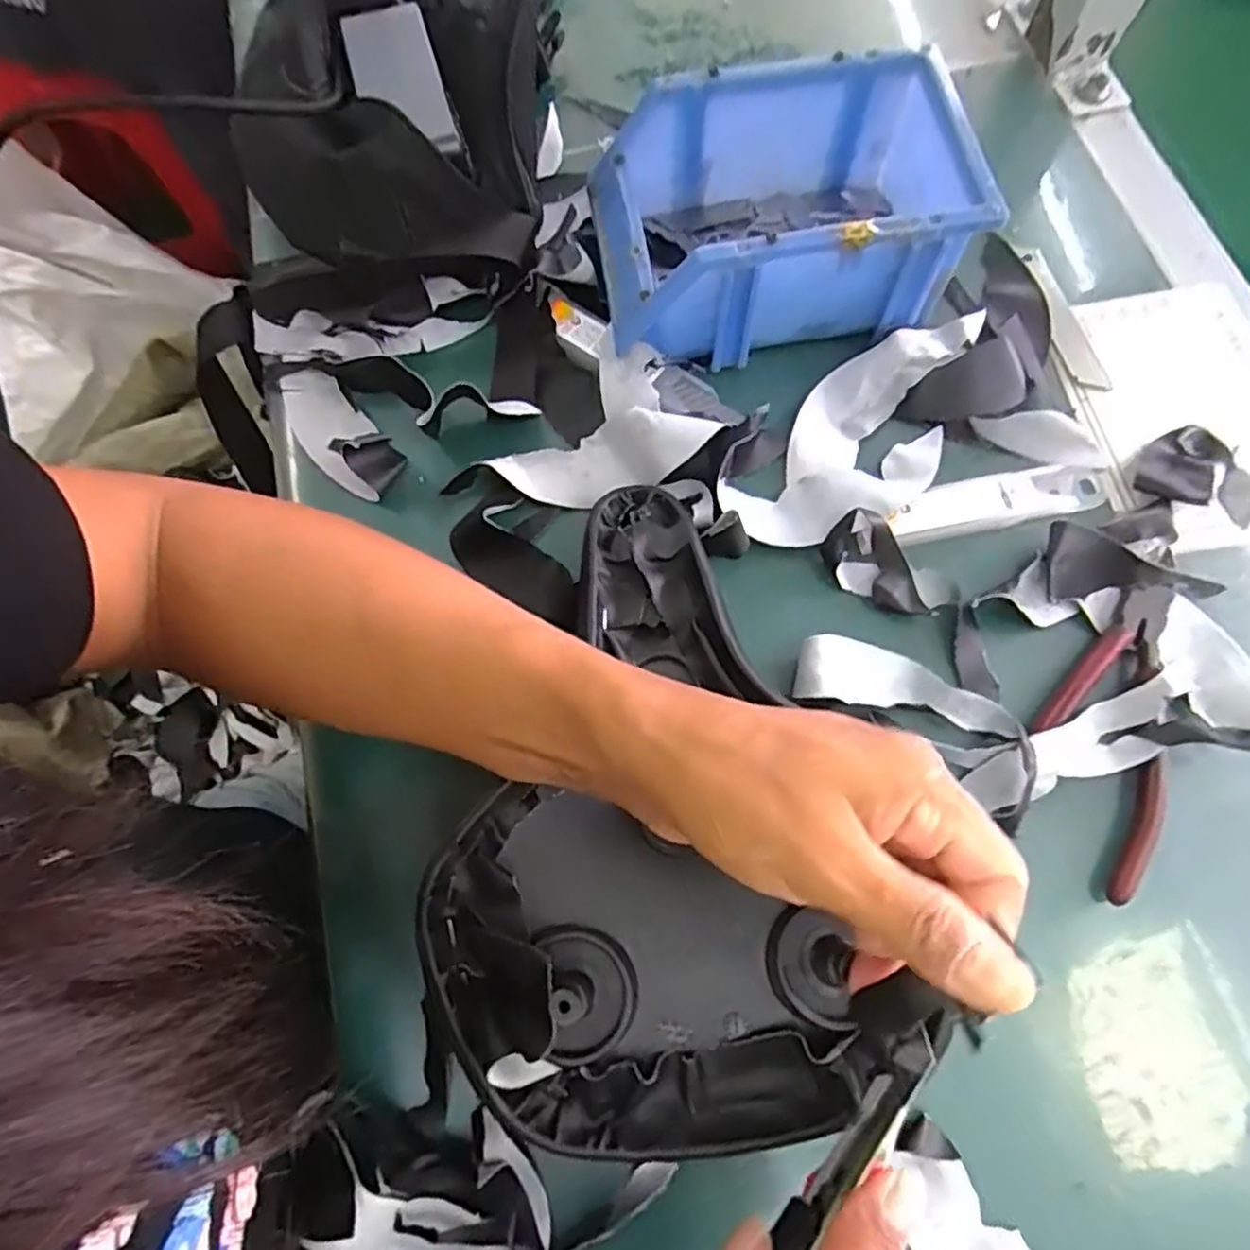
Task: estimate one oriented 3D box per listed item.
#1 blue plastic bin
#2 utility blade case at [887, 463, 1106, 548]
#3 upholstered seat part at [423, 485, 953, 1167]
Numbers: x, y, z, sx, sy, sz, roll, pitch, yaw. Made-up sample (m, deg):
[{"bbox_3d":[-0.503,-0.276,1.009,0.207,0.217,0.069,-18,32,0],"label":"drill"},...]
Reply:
[{"bbox_3d":[0.075,-0.207,0.363,0.172,0.074,0.120,-6,71,-1],"label":"blue plastic bin"},{"bbox_3d":[0.182,-0.060,0.346,0.112,0.010,0.025,-12,71,-3],"label":"utility blade case"},{"bbox_3d":[-0.001,0.073,0.259,0.148,0.040,0.260,-21,72,-6],"label":"upholstered seat part"}]

